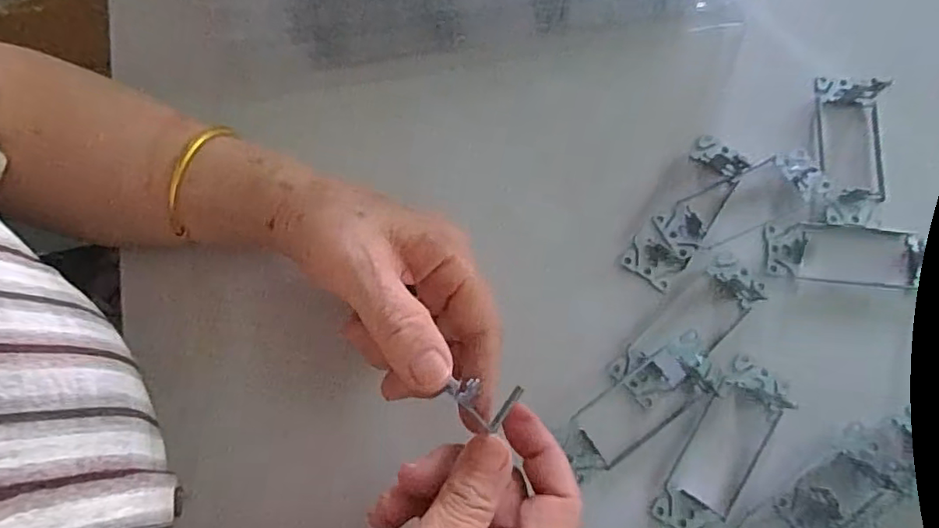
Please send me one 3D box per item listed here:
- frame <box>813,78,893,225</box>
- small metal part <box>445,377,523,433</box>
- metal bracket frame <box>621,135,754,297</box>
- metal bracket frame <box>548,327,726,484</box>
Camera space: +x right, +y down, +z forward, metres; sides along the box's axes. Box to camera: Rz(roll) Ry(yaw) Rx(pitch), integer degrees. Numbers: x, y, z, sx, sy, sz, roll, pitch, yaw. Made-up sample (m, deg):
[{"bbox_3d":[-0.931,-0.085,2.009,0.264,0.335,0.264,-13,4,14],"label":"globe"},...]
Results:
[{"bbox_3d":[0.240,-0.072,0.356,0.043,0.012,0.099,9,75,4],"label":"frame"},{"bbox_3d":[0.005,0.063,0.256,0.038,0.011,0.020,18,73,-28],"label":"small metal part"},{"bbox_3d":[0.132,-0.032,0.346,0.034,0.013,0.100,34,79,10],"label":"metal bracket frame"},{"bbox_3d":[0.095,0.080,0.319,0.100,0.010,0.037,-33,76,-7],"label":"metal bracket frame"}]

